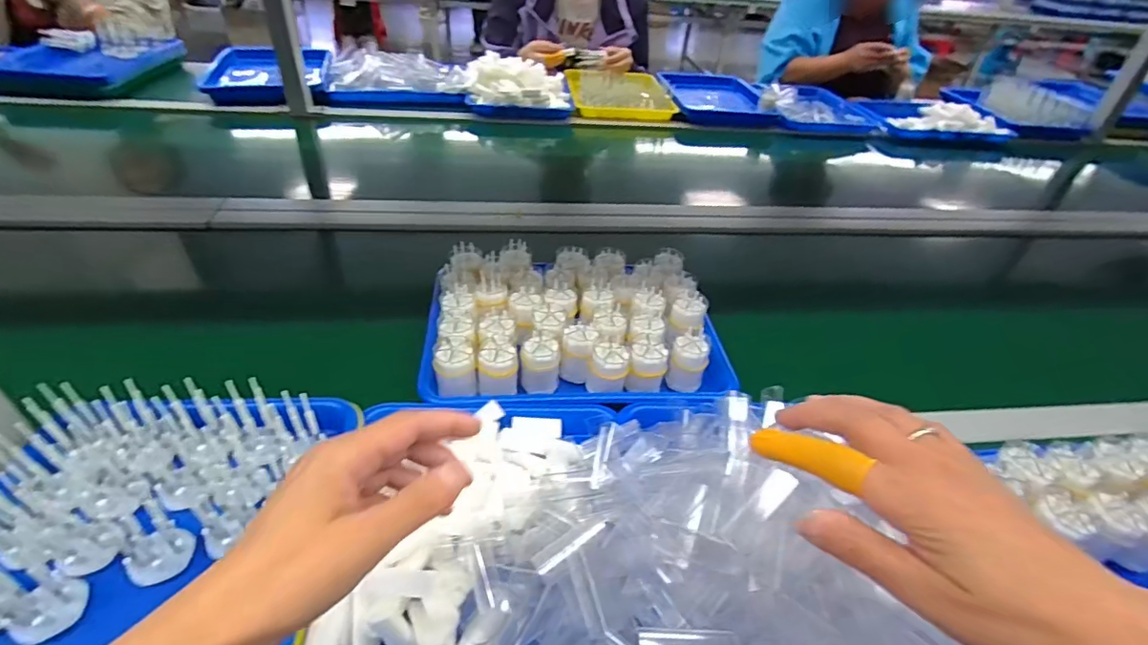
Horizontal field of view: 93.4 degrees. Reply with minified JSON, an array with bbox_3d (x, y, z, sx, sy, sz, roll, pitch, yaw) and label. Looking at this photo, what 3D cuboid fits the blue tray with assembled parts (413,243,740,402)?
[{"bbox_3d":[0.000,-0.002,0.624,0.322,0.067,0.219,-3,40,-11],"label":"blue tray with assembled parts"}]

